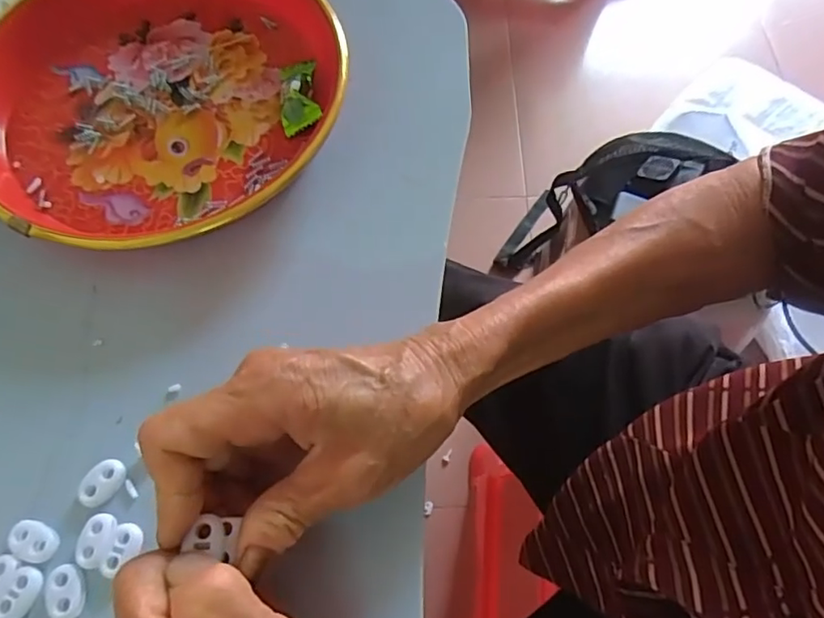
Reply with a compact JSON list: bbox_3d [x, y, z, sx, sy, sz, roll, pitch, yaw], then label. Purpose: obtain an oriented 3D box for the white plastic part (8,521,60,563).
[{"bbox_3d":[-0.165,0.101,0.249,0.021,0.005,0.014,20,67,10],"label":"white plastic part"}]

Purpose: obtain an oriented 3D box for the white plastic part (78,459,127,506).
[{"bbox_3d":[-0.141,0.079,0.259,0.022,0.004,0.015,-42,71,-16],"label":"white plastic part"}]

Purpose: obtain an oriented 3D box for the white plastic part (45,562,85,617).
[{"bbox_3d":[-0.146,0.119,0.241,0.014,0.004,0.023,-18,66,-7],"label":"white plastic part"}]

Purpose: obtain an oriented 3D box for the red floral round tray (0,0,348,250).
[{"bbox_3d":[-0.147,-0.127,0.330,0.212,0.036,0.200,0,65,1],"label":"red floral round tray"}]

